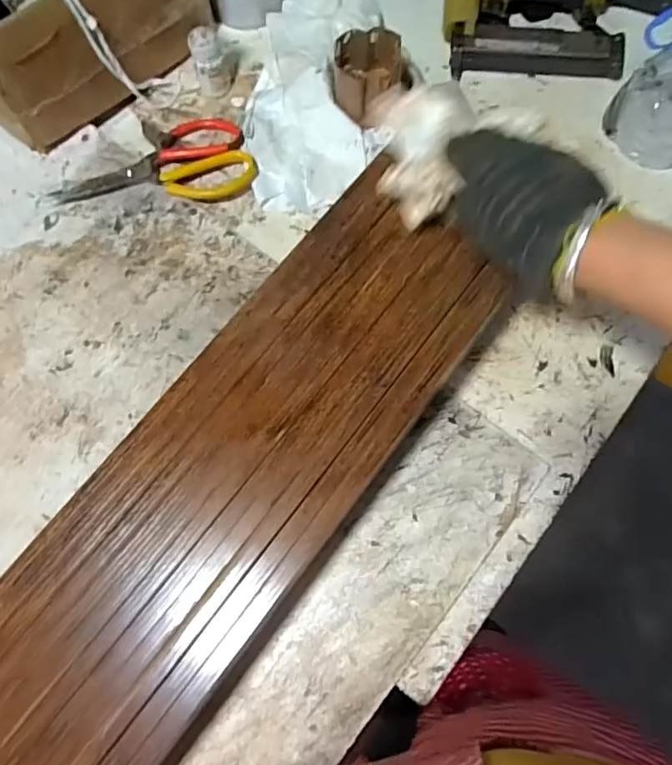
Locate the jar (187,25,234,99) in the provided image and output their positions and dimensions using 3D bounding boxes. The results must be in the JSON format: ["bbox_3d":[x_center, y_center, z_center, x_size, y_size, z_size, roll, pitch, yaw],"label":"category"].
[{"bbox_3d":[-0.131,-0.341,0.570,0.037,0.063,0.046,-15,73,-3],"label":"jar"}]

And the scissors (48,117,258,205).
[{"bbox_3d":[-0.185,-0.226,0.554,0.200,0.024,0.092,-5,73,0],"label":"scissors"}]

